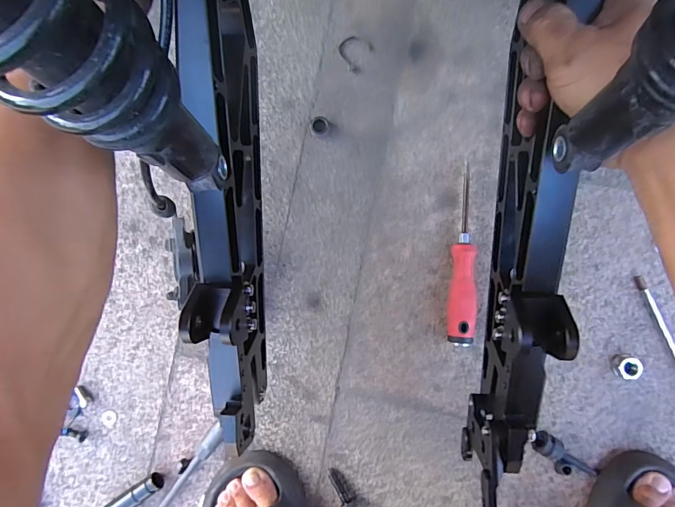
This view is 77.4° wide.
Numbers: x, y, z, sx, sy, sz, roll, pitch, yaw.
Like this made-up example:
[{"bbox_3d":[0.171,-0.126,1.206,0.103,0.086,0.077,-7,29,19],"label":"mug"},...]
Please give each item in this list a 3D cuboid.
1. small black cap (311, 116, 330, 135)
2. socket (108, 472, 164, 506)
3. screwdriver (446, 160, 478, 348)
[{"bbox_3d":[-0.021,-0.156,0.511,0.024,0.010,0.020,12,87,4],"label":"small black cap"},{"bbox_3d":[-0.238,0.284,0.487,0.078,0.021,0.019,-36,85,0],"label":"socket"},{"bbox_3d":[0.144,0.001,0.479,0.026,0.033,0.203,4,86,3],"label":"screwdriver"}]

